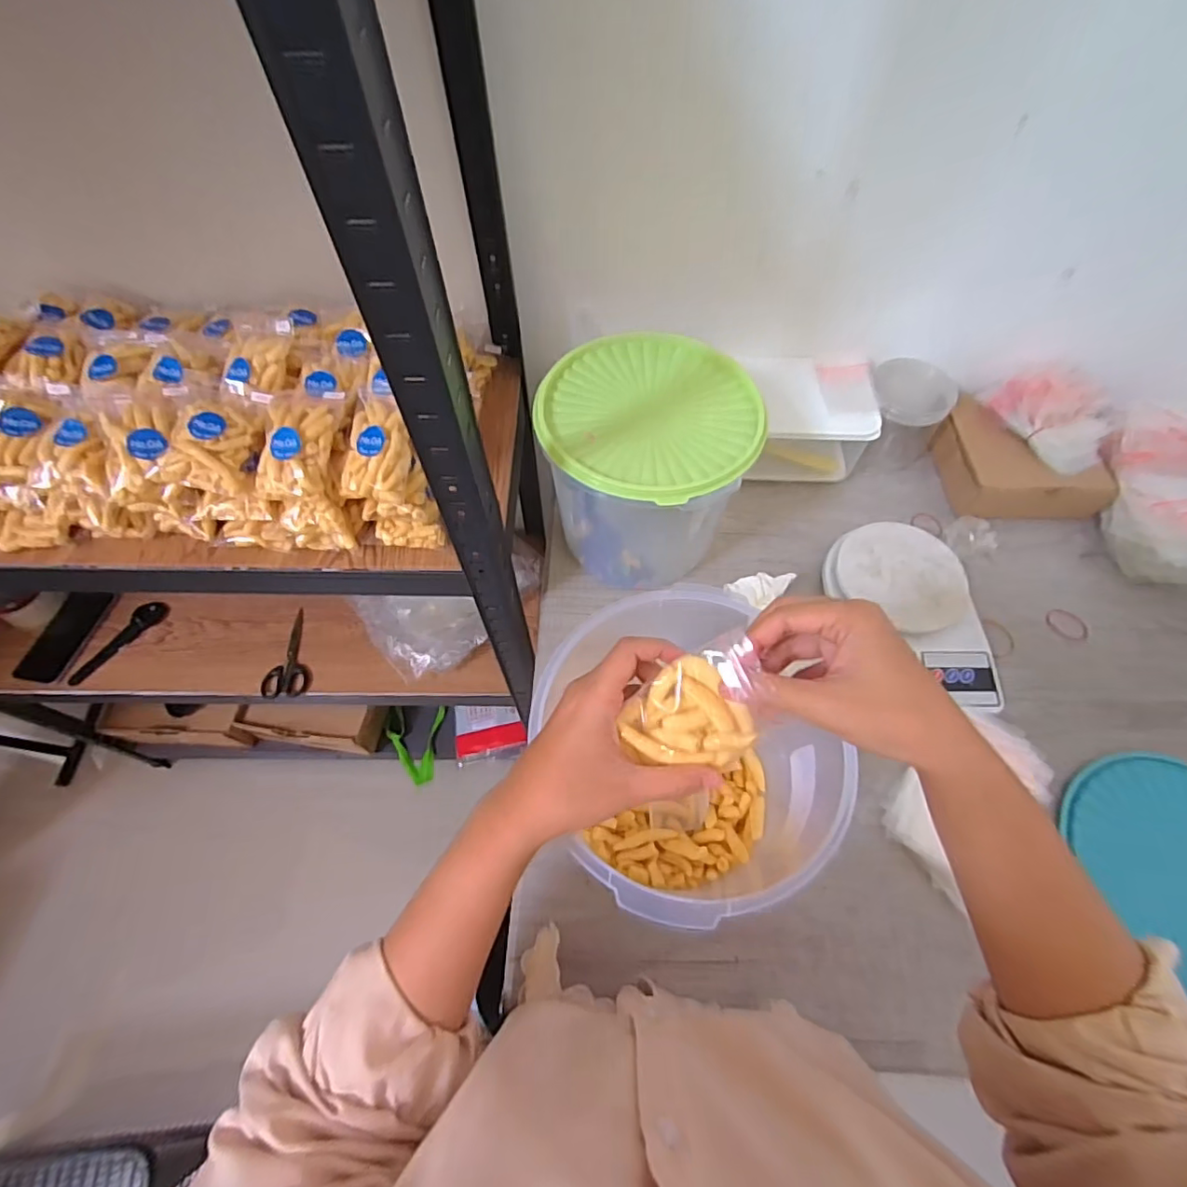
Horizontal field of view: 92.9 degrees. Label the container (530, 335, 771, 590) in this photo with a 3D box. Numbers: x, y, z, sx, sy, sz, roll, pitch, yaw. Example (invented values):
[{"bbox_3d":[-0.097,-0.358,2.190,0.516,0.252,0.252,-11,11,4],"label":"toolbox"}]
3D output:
[{"bbox_3d":[0.053,-0.128,0.592,0.194,0.181,0.206,0,61,0],"label":"container"}]

